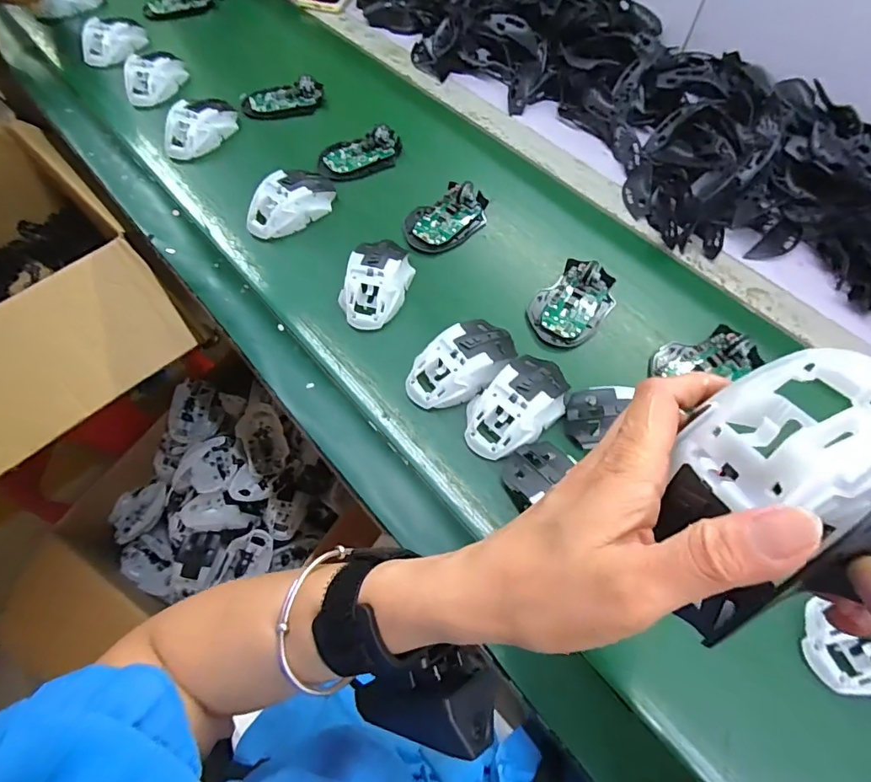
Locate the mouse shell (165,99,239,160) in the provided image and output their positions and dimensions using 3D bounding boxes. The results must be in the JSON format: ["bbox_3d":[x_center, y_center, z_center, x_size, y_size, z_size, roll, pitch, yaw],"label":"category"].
[{"bbox_3d":[-0.322,-0.363,0.646,0.062,0.039,0.114,30,65,15],"label":"mouse shell"}]

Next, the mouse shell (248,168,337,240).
[{"bbox_3d":[-0.177,-0.232,0.577,0.119,0.040,0.066,-36,67,-19],"label":"mouse shell"}]

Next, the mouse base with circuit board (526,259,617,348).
[{"bbox_3d":[0.149,-0.098,0.513,0.073,0.031,0.111,34,66,17],"label":"mouse base with circuit board"}]

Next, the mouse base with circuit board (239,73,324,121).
[{"bbox_3d":[-0.224,-0.430,0.693,0.113,0.030,0.062,-7,61,-5],"label":"mouse base with circuit board"}]

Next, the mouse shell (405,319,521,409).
[{"bbox_3d":[0.026,-0.026,0.466,0.114,0.041,0.064,-34,67,-18],"label":"mouse shell"}]

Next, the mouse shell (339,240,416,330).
[{"bbox_3d":[-0.061,-0.121,0.518,0.066,0.040,0.118,13,61,6],"label":"mouse shell"}]

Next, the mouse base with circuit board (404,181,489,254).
[{"bbox_3d":[0.013,-0.212,0.575,0.116,0.030,0.073,-40,69,-21],"label":"mouse base with circuit board"}]

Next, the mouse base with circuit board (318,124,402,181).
[{"bbox_3d":[-0.102,-0.318,0.634,0.115,0.029,0.062,-30,66,-16],"label":"mouse base with circuit board"}]

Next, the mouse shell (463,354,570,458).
[{"bbox_3d":[0.077,0.012,0.444,0.117,0.039,0.065,-38,68,-20],"label":"mouse shell"}]

